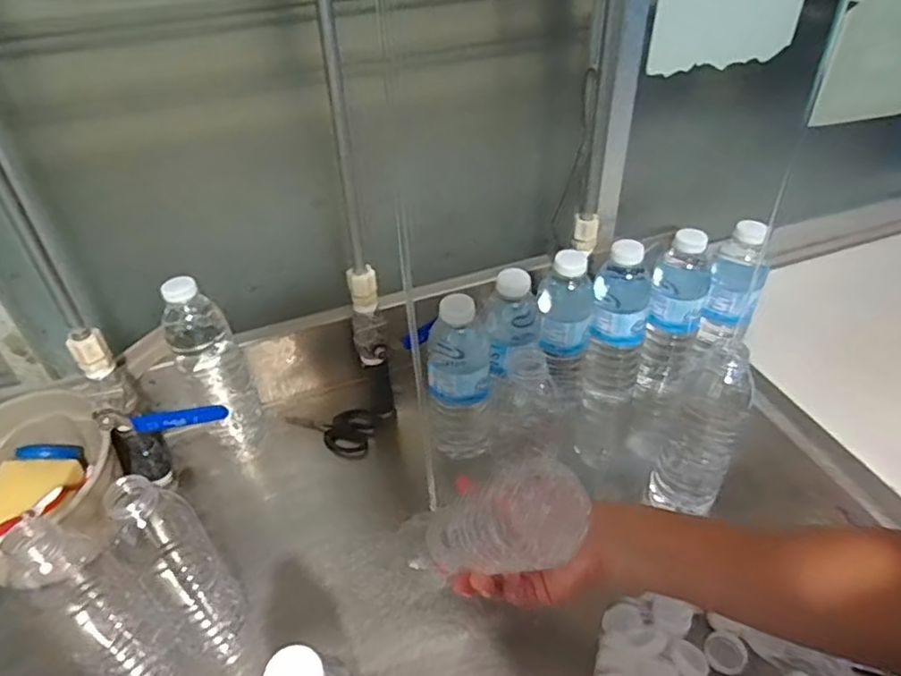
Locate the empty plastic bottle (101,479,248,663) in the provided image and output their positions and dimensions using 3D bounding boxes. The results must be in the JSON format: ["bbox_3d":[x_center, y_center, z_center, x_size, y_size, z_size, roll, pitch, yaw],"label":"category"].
[{"bbox_3d":[-0.217,0.182,0.492,0.063,0.207,0.071,-31,47,-29],"label":"empty plastic bottle"}]

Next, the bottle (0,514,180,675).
[{"bbox_3d":[-0.267,0.220,0.477,0.059,0.191,0.056,26,48,30],"label":"bottle"}]

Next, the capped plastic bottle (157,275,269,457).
[{"bbox_3d":[-0.248,0.029,0.655,0.063,0.216,0.071,-19,43,-18],"label":"capped plastic bottle"}]

